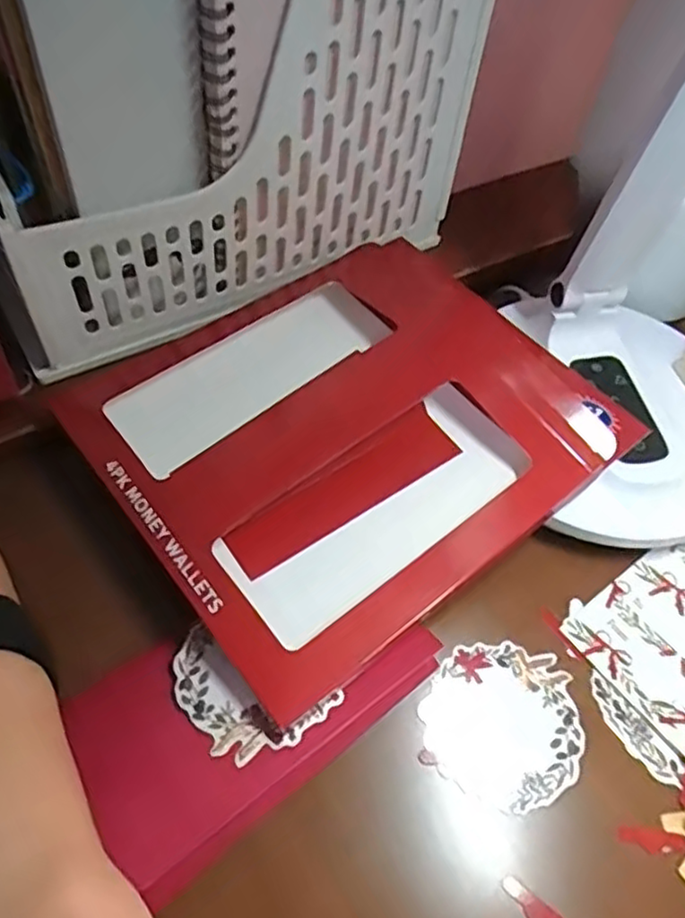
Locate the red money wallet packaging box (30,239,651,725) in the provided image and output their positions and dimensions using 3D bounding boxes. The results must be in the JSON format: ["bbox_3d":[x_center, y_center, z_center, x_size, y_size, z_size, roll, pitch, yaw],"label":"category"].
[{"bbox_3d":[0.012,-0.025,0.329,0.243,0.021,0.188,-32,64,-24],"label":"red money wallet packaging box"}]

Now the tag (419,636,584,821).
[{"bbox_3d":[0.069,0.115,0.288,0.067,0.004,0.067,3,55,-5],"label":"tag"}]

